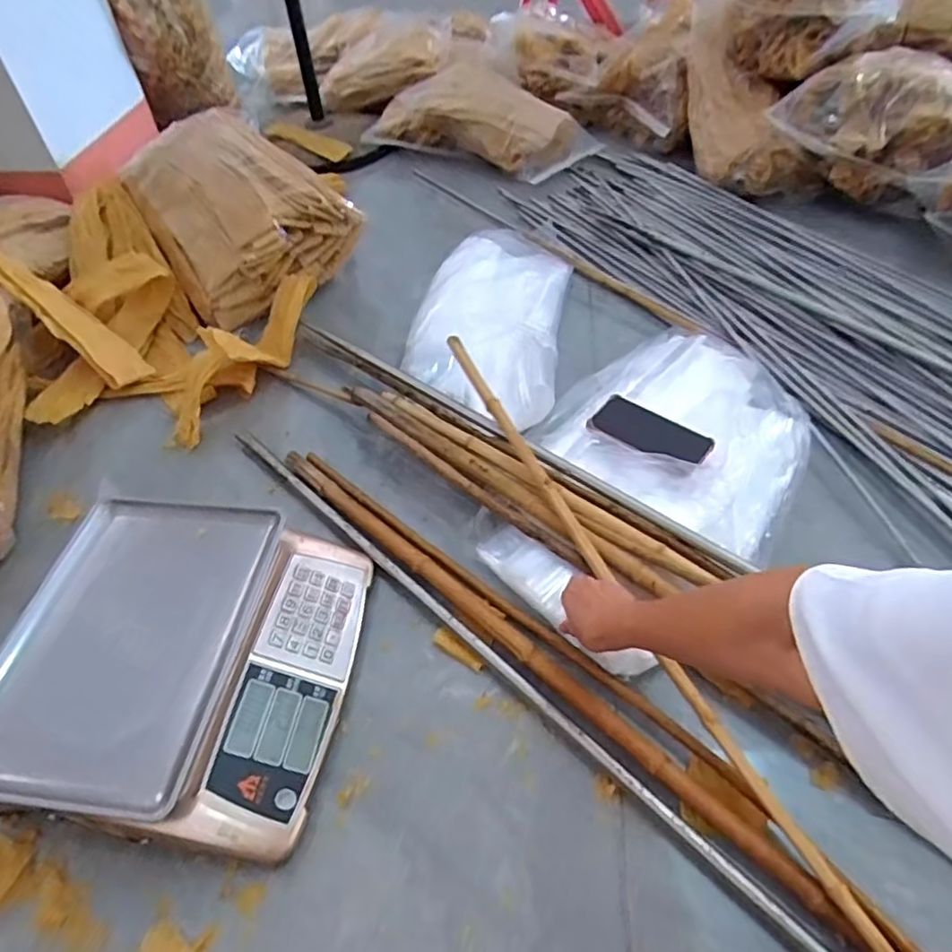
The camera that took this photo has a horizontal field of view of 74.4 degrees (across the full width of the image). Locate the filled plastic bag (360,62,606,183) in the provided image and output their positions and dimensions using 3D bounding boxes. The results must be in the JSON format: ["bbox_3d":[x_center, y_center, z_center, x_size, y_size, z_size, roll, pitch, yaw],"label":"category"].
[{"bbox_3d":[0.022,-0.939,1.627,0.556,0.165,0.289,25,55,23],"label":"filled plastic bag"}]

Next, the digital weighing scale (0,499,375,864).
[{"bbox_3d":[-0.312,0.198,0.677,0.343,0.101,0.337,4,49,4],"label":"digital weighing scale"}]

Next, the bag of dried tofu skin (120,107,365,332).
[{"bbox_3d":[-0.438,-0.491,1.181,0.312,0.220,0.350,-29,54,-21],"label":"bag of dried tofu skin"}]

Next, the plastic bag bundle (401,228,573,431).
[{"bbox_3d":[0.025,-0.302,1.099,0.260,0.096,0.548,6,50,8],"label":"plastic bag bundle"}]

